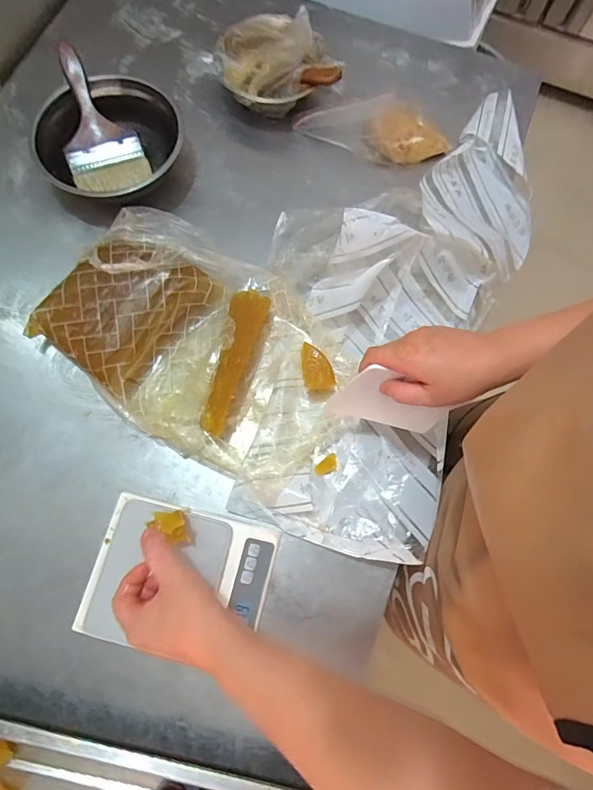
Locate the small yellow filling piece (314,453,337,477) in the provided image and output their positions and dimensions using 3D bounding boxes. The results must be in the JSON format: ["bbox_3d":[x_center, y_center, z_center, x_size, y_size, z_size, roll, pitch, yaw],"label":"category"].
[{"bbox_3d":[0.037,0.086,0.523,0.032,0.004,0.018,-40,64,-6],"label":"small yellow filling piece"}]

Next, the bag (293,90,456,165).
[{"bbox_3d":[0.114,-0.389,0.631,0.222,0.065,0.060,5,74,0],"label":"bag"}]

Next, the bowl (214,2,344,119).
[{"bbox_3d":[-0.032,-0.501,0.644,0.172,0.088,0.164,0,74,-1],"label":"bowl"}]

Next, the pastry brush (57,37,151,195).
[{"bbox_3d":[-0.283,-0.385,0.602,0.101,0.018,0.188,-19,97,-10],"label":"pastry brush"}]

